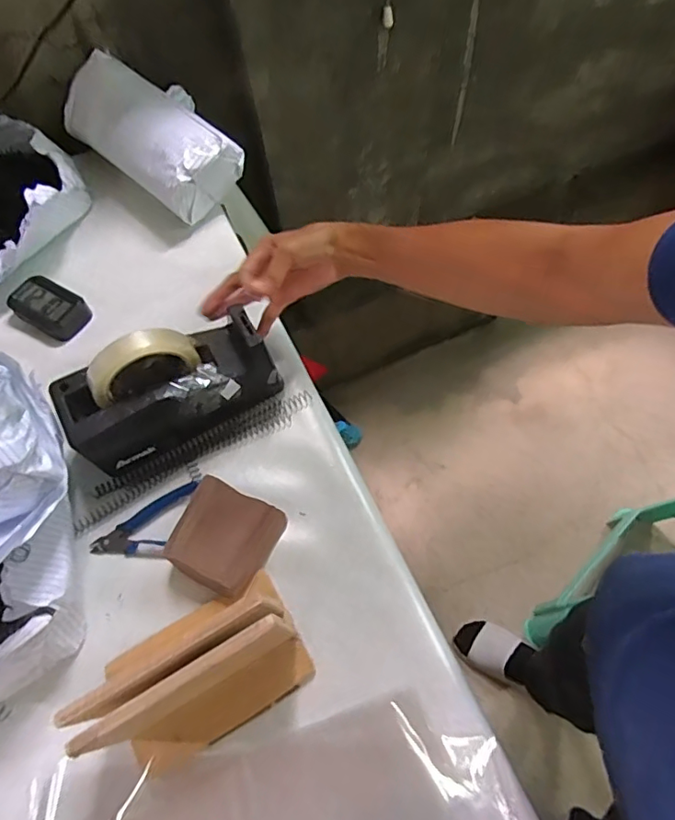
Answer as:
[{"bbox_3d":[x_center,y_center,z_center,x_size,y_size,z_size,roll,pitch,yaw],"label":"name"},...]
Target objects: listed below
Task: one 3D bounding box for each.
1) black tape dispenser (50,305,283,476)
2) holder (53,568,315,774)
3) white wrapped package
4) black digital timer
[{"bbox_3d":[-0.163,-0.025,0.515,0.194,0.122,0.072,-25,67,-9],"label":"black tape dispenser"},{"bbox_3d":[-0.109,0.209,0.409,0.157,0.112,0.091,-27,67,-10],"label":"holder"},{"bbox_3d":[-0.250,-0.359,0.694,0.258,0.096,0.109,39,72,18],"label":"white wrapped package"},{"bbox_3d":[-0.338,-0.122,0.619,0.087,0.022,0.056,26,69,14],"label":"black digital timer"}]

